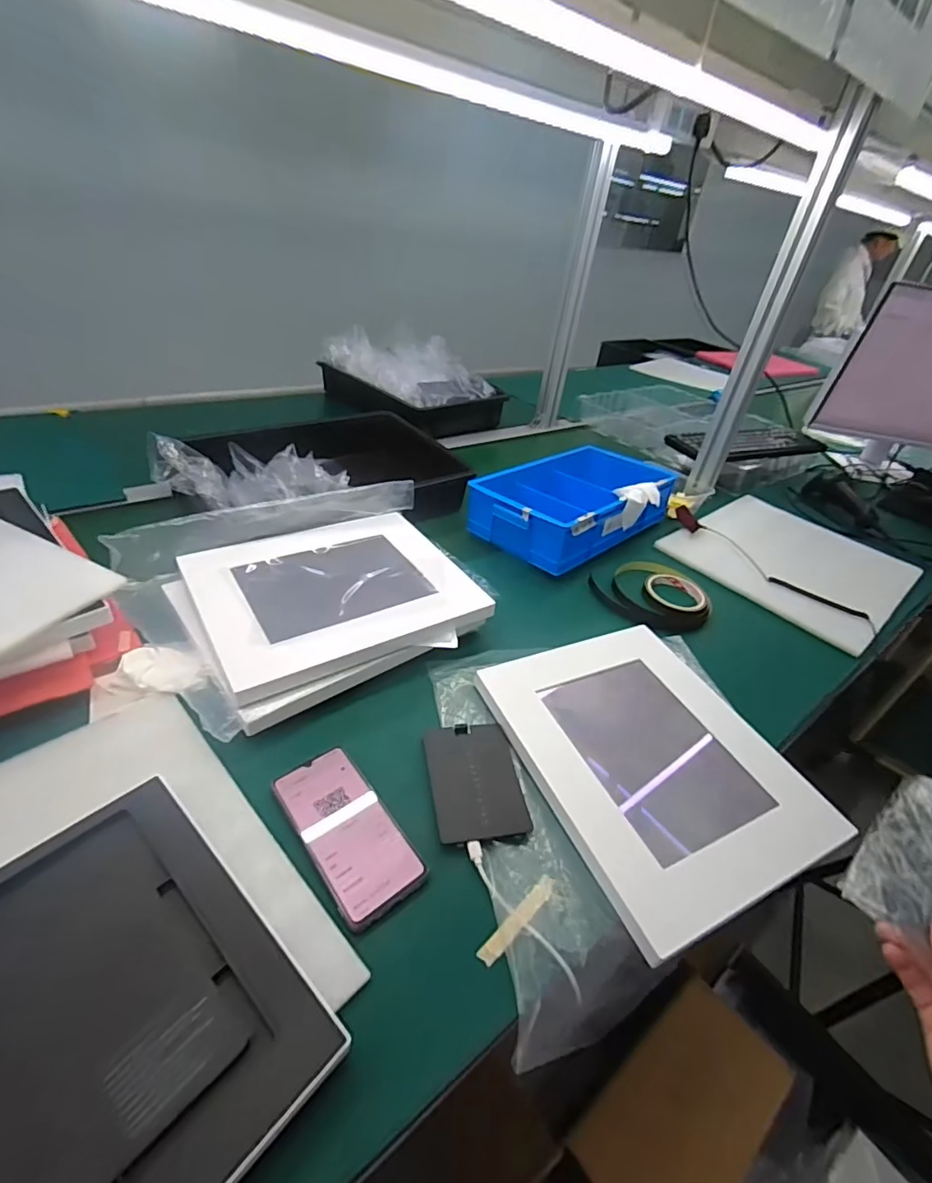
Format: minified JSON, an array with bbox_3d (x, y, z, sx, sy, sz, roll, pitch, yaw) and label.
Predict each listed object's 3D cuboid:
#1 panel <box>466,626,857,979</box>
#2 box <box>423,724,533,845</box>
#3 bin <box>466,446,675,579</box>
[{"bbox_3d":[0.188,0.162,0.542,0.246,0.021,0.304,-11,42,-24],"label":"panel"},{"bbox_3d":[0.009,0.177,0.503,0.086,0.014,0.120,-1,38,-13],"label":"box"},{"bbox_3d":[0.191,-0.157,0.900,0.229,0.091,0.352,35,44,30],"label":"bin"}]

